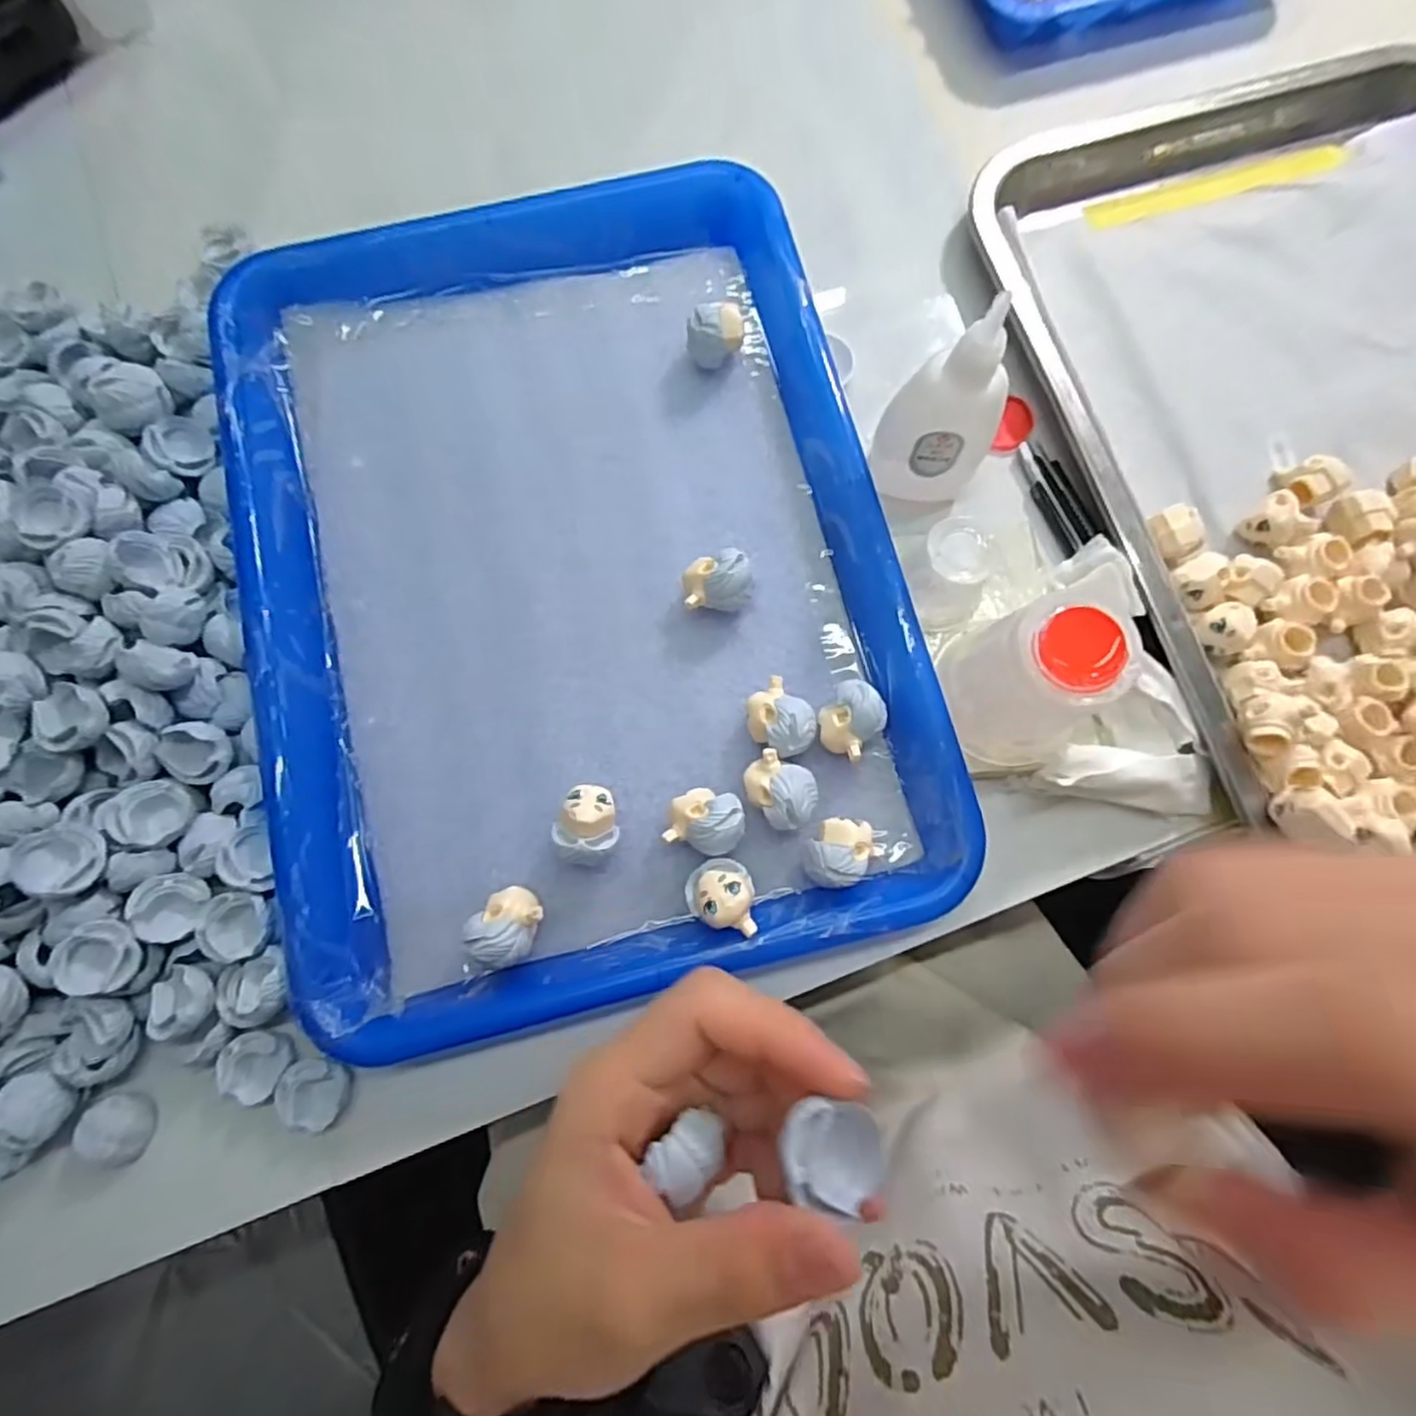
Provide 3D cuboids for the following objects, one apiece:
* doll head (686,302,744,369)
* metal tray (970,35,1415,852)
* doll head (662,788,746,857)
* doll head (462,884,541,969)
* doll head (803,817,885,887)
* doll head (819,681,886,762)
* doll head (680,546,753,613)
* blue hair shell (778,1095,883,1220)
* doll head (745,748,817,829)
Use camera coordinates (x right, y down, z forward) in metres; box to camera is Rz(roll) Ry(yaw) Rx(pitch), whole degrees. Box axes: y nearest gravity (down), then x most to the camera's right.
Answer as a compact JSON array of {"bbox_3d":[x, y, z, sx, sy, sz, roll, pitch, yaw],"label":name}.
[{"bbox_3d":[0.003,-0.158,0.295,0.023,0.023,0.020,4,79,2],"label":"doll head"},{"bbox_3d":[0.285,-0.135,0.291,0.261,0.036,0.358,-16,79,-2],"label":"metal tray"},{"bbox_3d":[0.000,0.042,0.253,0.027,0.024,0.022,16,80,4],"label":"doll head"},{"bbox_3d":[-0.071,0.079,0.247,0.022,0.023,0.026,43,83,8],"label":"doll head"},{"bbox_3d":[0.048,0.052,0.251,0.028,0.025,0.021,-40,81,-6],"label":"doll head"},{"bbox_3d":[0.054,0.005,0.262,0.021,0.022,0.026,36,82,7],"label":"doll head"},{"bbox_3d":[0.004,-0.049,0.275,0.027,0.024,0.021,-9,79,-1],"label":"doll head"},{"bbox_3d":[0.028,0.099,0.152,0.022,0.013,0.022,0,79,1],"label":"blue hair shell"},{"bbox_3d":[0.027,0.031,0.256,0.026,0.022,0.023,28,81,6],"label":"doll head"}]

